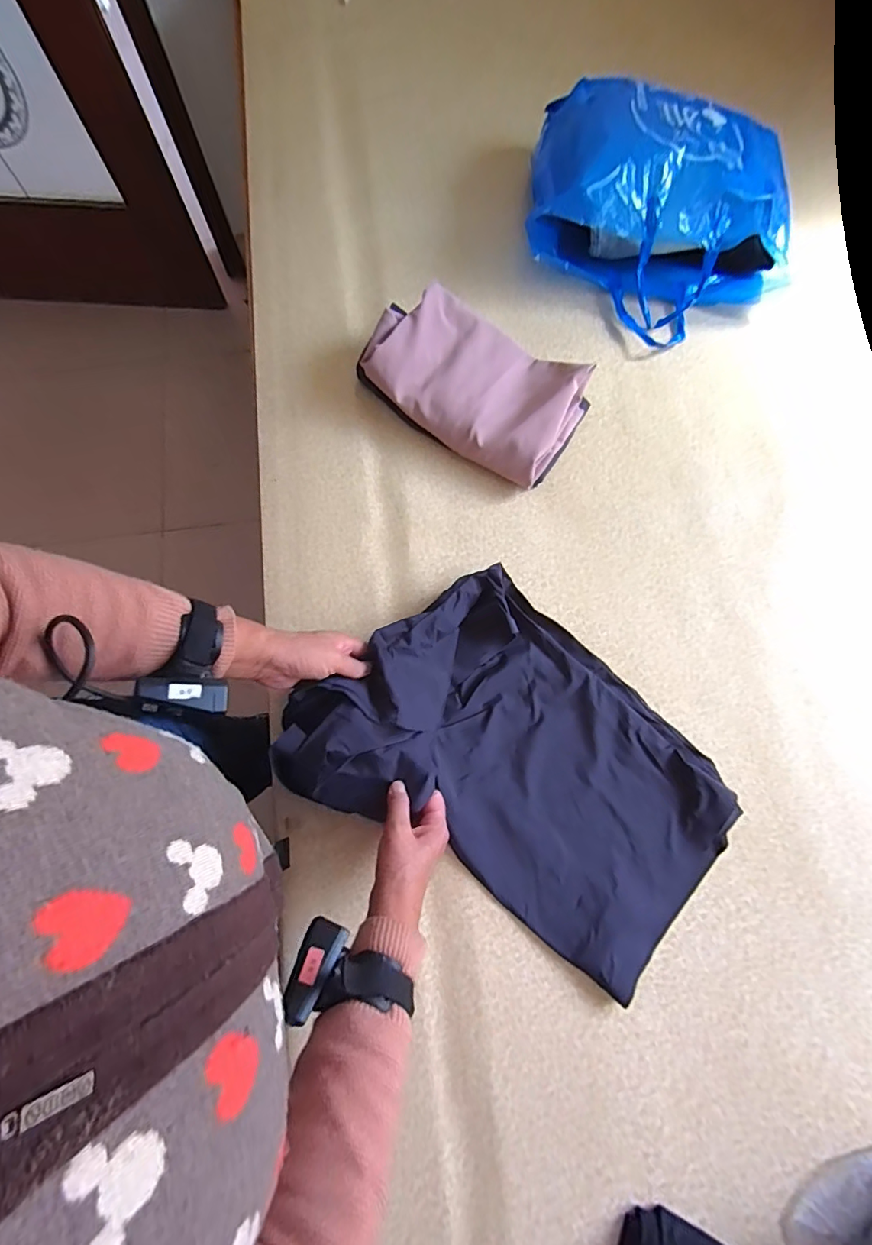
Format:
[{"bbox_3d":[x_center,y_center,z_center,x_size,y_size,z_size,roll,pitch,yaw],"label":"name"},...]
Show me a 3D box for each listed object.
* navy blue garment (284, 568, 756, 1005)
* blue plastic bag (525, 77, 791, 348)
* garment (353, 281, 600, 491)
[{"bbox_3d":[0.094,0.160,0.547,0.465,0.097,0.338,41,76,10],"label":"navy blue garment"},{"bbox_3d":[0.358,-0.636,0.768,0.422,0.148,0.360,6,73,0],"label":"blue plastic bag"},{"bbox_3d":[0.056,-0.331,0.692,0.294,0.086,0.190,31,75,7],"label":"garment"}]

